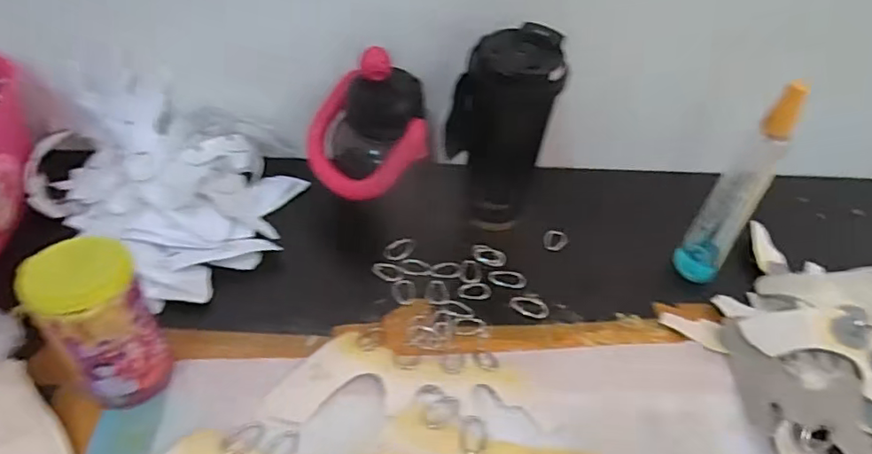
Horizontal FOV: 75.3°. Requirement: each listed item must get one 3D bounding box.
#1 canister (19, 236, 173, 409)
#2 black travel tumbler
[{"bbox_3d":[-0.238,0.072,0.409,0.059,0.129,0.063,32,51,23],"label":"canister"},{"bbox_3d":[0.069,-0.093,0.549,0.090,0.170,0.086,-13,49,-17],"label":"black travel tumbler"}]

